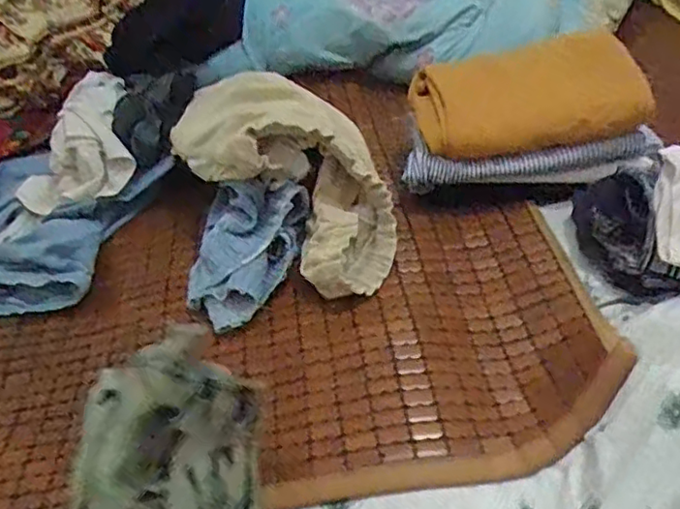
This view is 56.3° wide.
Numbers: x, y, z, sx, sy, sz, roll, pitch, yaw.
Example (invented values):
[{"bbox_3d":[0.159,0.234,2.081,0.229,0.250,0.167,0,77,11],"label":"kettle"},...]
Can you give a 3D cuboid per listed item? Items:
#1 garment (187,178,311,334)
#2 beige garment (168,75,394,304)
[{"bbox_3d":[-0.105,-0.006,0.675,0.124,0.079,0.166,2,41,12],"label":"garment"},{"bbox_3d":[-0.063,-0.114,0.701,0.159,0.112,0.353,-30,59,-24],"label":"beige garment"}]

